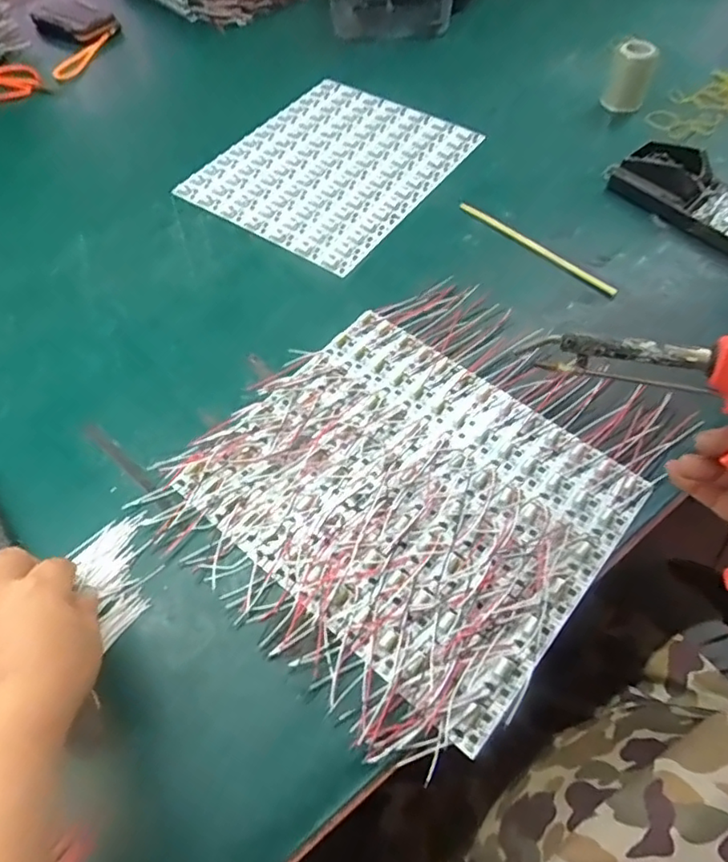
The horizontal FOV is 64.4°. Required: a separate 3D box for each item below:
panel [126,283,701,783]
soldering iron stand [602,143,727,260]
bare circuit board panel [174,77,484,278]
[{"bbox_3d":[0.049,0.023,0.455,0.291,0.014,0.334,37,65,24],"label":"panel"},{"bbox_3d":[0.348,-0.253,0.602,0.092,0.035,0.159,-33,61,-18],"label":"soldering iron stand"},{"bbox_3d":[-0.036,-0.308,0.668,0.234,0.007,0.273,30,63,19],"label":"bare circuit board panel"}]

